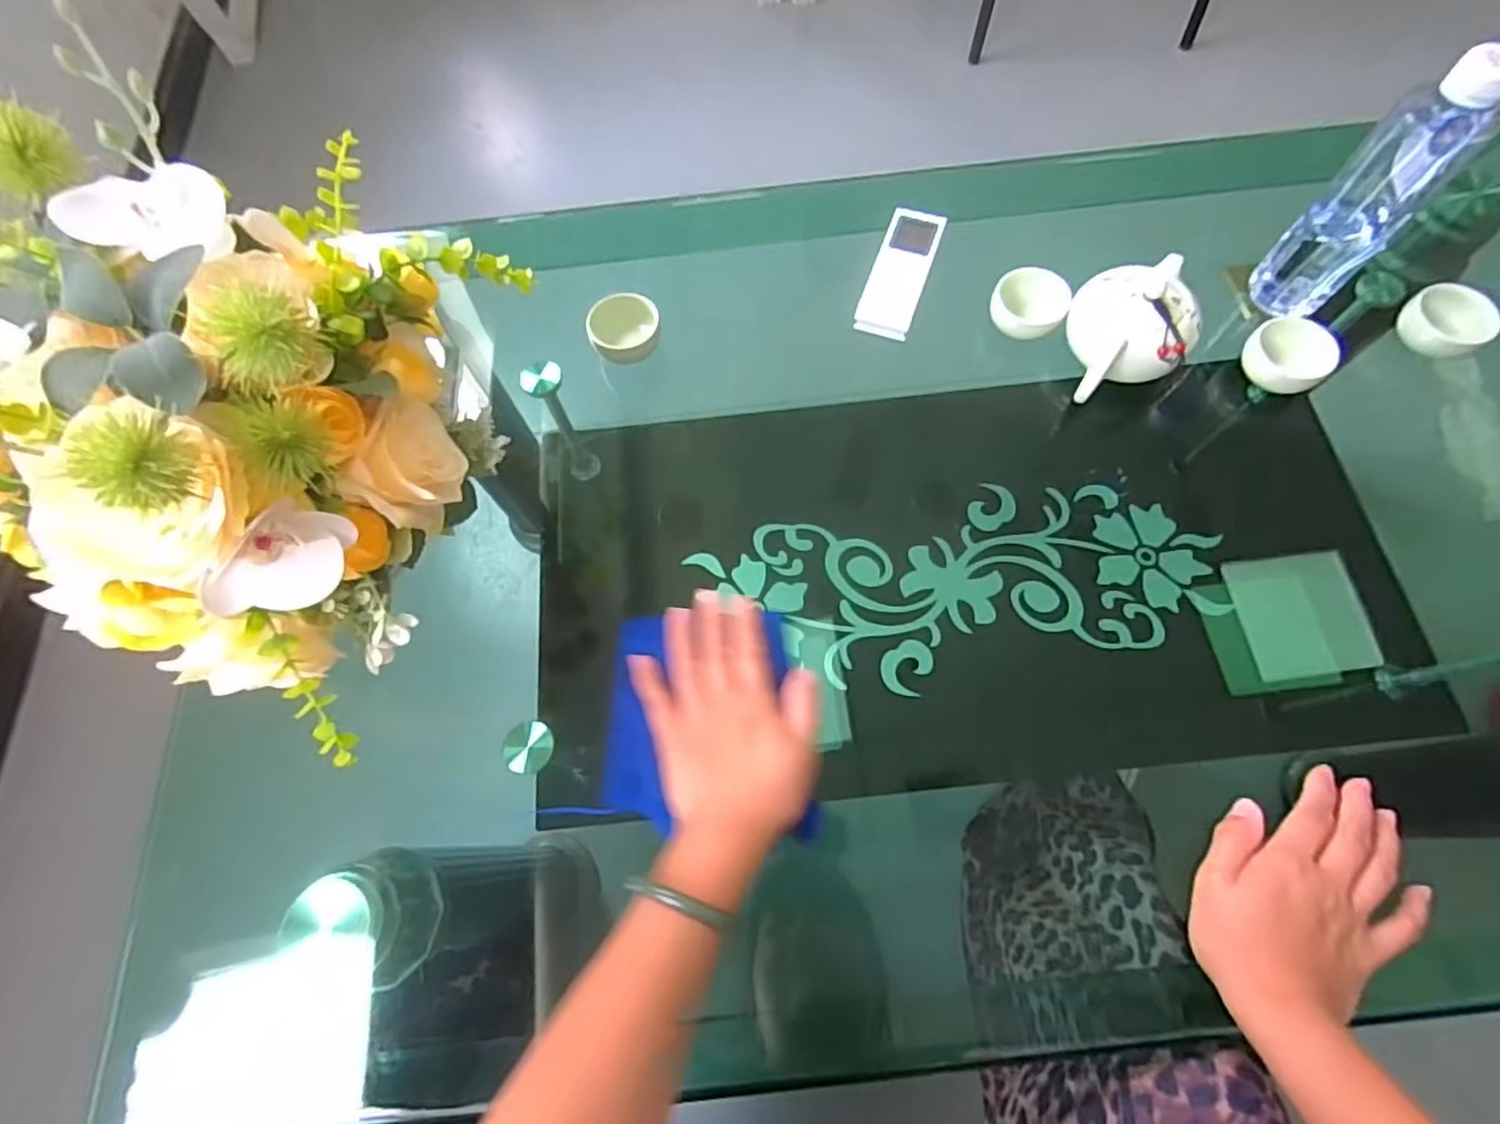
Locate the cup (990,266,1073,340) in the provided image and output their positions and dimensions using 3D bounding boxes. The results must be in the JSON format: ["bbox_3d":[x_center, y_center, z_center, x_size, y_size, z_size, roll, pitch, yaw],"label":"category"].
[{"bbox_3d":[0.223,-0.207,0.536,0.056,0.026,0.047,31,74,12],"label":"cup"}]

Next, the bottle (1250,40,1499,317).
[{"bbox_3d":[0.437,-0.255,0.470,0.049,0.180,0.058,-40,74,-12],"label":"bottle"}]

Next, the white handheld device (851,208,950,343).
[{"bbox_3d":[0.127,-0.245,0.564,0.045,0.014,0.125,19,72,8],"label":"white handheld device"}]

